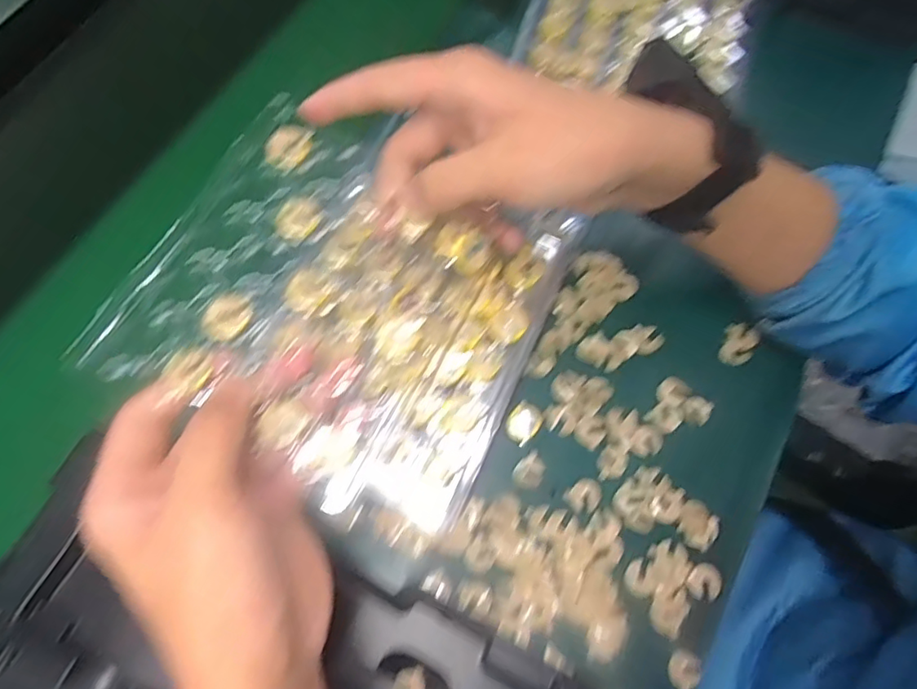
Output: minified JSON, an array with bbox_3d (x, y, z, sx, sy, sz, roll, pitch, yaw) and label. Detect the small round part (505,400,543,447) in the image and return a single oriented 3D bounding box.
[{"bbox_3d":[0.041,0.049,0.356,0.019,0.004,0.025,41,74,14],"label":"small round part"}]

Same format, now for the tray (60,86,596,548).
[{"bbox_3d":[-0.052,-0.024,0.291,0.193,0.032,0.180,29,71,-11],"label":"tray"}]

